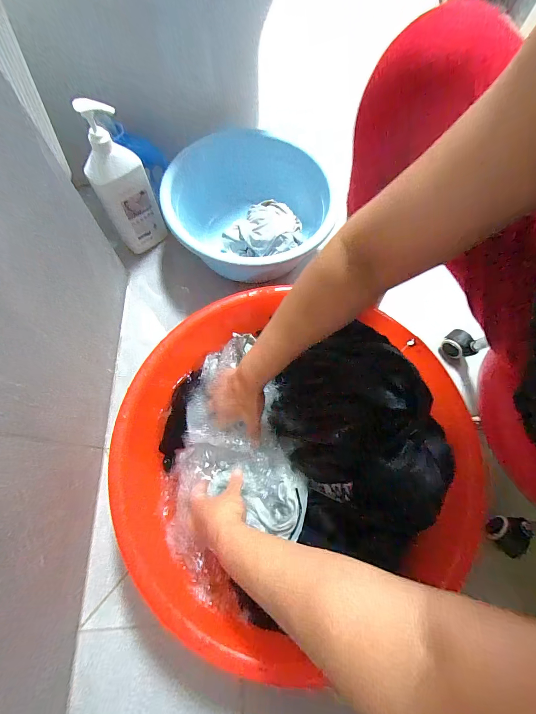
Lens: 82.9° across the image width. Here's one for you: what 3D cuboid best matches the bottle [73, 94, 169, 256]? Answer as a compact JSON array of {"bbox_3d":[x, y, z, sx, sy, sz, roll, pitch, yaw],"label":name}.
[{"bbox_3d":[-0.288,-0.342,0.602,0.102,0.275,0.083,-34,74,-15],"label":"bottle"}]

